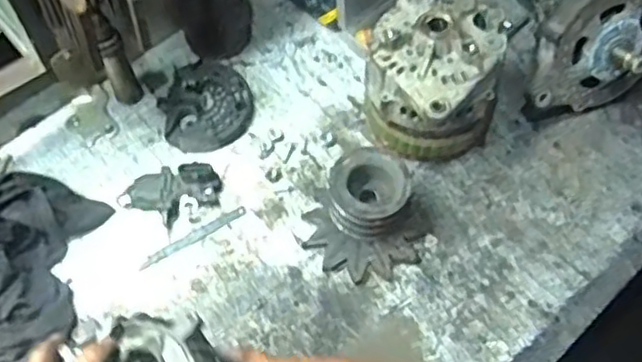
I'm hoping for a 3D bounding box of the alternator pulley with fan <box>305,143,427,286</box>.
[{"bbox_3d":[0.047,0.034,0.675,0.116,0.073,0.111,1,62,-1],"label":"alternator pulley with fan"}]

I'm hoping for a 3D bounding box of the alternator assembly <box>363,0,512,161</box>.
[{"bbox_3d":[0.121,-0.106,0.717,0.145,0.145,0.163,23,64,10],"label":"alternator assembly"}]

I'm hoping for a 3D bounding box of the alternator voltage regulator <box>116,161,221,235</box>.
[{"bbox_3d":[-0.160,0.011,0.713,0.099,0.031,0.062,-30,67,-16],"label":"alternator voltage regulator"}]

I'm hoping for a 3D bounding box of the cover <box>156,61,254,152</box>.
[{"bbox_3d":[-0.134,-0.093,0.772,0.103,0.023,0.115,-16,64,-10],"label":"cover"}]

